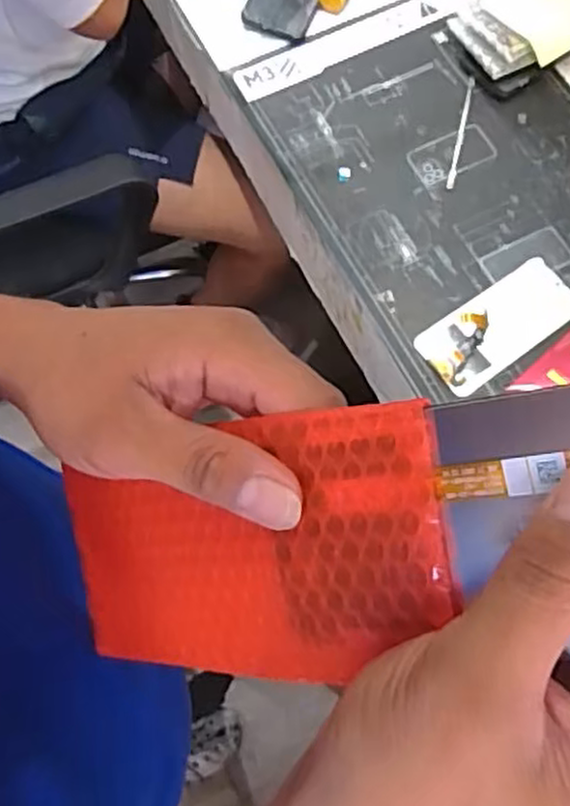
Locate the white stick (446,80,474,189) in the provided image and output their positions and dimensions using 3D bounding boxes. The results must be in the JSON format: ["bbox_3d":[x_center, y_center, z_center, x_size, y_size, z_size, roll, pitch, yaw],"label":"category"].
[{"bbox_3d":[0.193,-0.295,0.791,0.008,0.004,0.144,14,71,5],"label":"white stick"}]

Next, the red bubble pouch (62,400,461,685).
[{"bbox_3d":[-0.019,0.054,0.256,0.167,0.008,0.086,-12,89,38],"label":"red bubble pouch"}]

